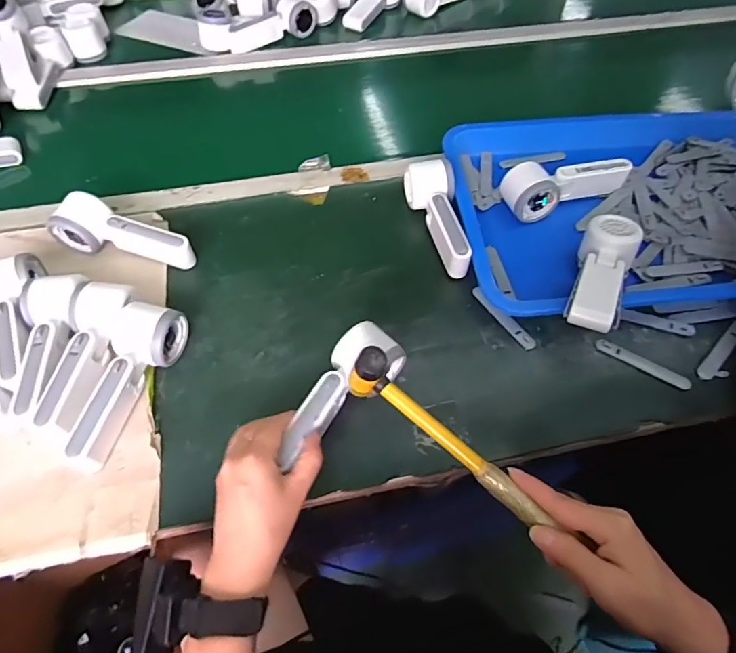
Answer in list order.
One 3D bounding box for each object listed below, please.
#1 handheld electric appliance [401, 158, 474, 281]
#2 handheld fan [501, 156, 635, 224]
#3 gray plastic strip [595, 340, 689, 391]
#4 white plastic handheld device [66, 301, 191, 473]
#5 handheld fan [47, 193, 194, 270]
[{"bbox_3d":[0.084,-0.133,0.585,0.055,0.052,0.149,-6,56,-3],"label":"handheld electric appliance"},{"bbox_3d":[0.253,-0.189,0.618,0.163,0.049,0.060,-22,59,-13],"label":"handheld fan"},{"bbox_3d":[0.285,0.038,0.499,0.093,0.004,0.016,28,61,18],"label":"gray plastic strip"},{"bbox_3d":[-0.235,0.056,0.465,0.057,0.051,0.161,8,57,6],"label":"white plastic handheld device"},{"bbox_3d":[-0.284,-0.107,0.569,0.163,0.057,0.060,16,58,11],"label":"handheld fan"}]

